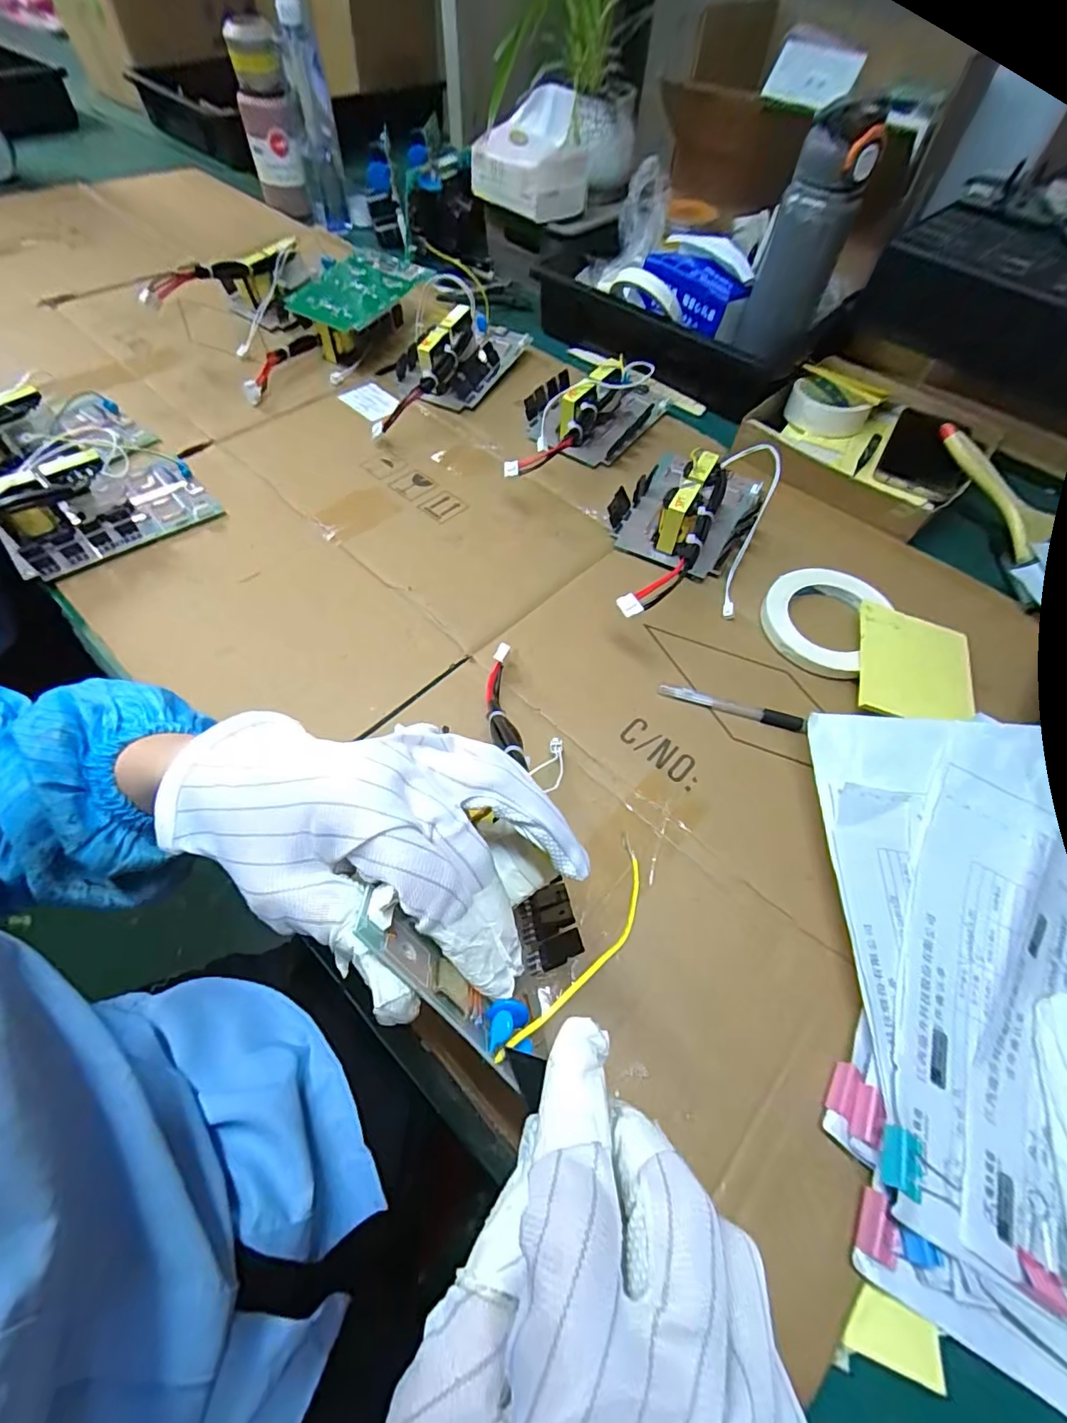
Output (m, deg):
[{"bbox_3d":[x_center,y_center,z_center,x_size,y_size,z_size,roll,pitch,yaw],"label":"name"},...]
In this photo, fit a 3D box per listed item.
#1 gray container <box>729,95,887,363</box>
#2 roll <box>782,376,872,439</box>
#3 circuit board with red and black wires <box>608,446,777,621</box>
[{"bbox_3d":[0.275,-0.471,0.543,0.077,0.201,0.079,24,62,12],"label":"gray container"},{"bbox_3d":[0.334,-0.346,0.592,0.086,0.027,0.086,1,60,-1],"label":"roll"},{"bbox_3d":[0.150,-0.207,0.501,0.134,0.056,0.186,19,61,9],"label":"circuit board with red and black wires"}]

